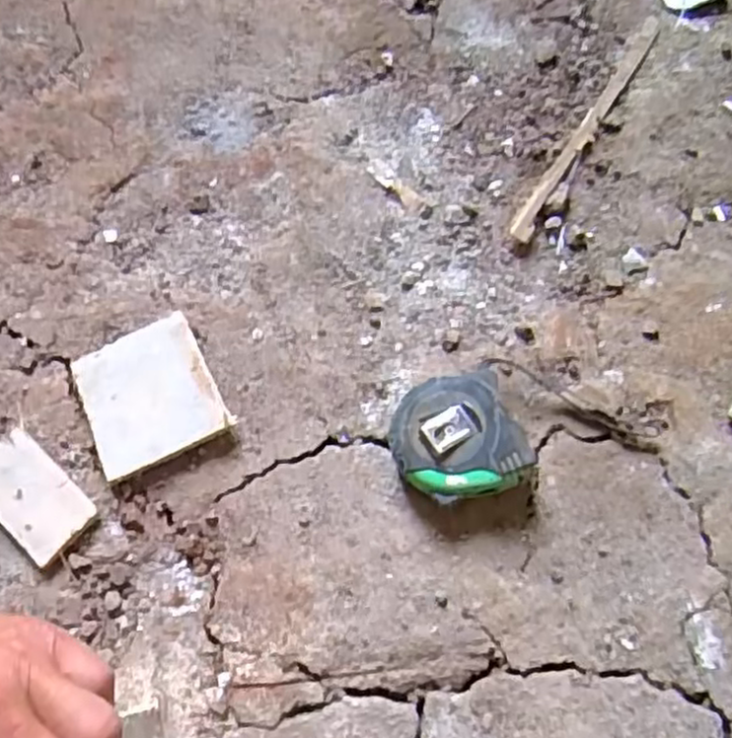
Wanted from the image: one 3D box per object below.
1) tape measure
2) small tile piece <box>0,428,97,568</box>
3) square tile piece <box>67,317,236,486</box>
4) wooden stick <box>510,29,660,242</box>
[{"bbox_3d":[0.050,0.040,0.422,0.068,0.032,0.066,-16,73,-3],"label":"tape measure"},{"bbox_3d":[-0.193,0.073,0.430,0.073,0.009,0.043,40,78,13],"label":"small tile piece"},{"bbox_3d":[-0.129,0.016,0.446,0.076,0.016,0.079,-26,74,-6],"label":"square tile piece"},{"bbox_3d":[0.148,-0.161,0.504,0.013,0.006,0.183,31,76,11],"label":"wooden stick"}]

